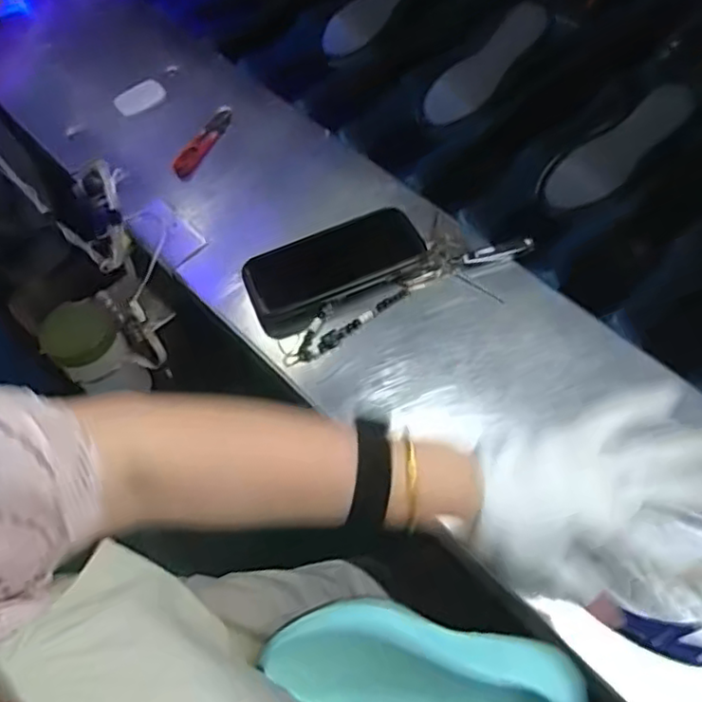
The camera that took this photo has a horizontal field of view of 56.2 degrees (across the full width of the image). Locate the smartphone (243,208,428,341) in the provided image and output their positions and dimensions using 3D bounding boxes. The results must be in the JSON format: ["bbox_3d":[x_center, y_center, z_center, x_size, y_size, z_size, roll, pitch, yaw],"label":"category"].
[{"bbox_3d":[-0.015,-0.077,0.621,0.165,0.013,0.093,-23,61,-6],"label":"smartphone"}]

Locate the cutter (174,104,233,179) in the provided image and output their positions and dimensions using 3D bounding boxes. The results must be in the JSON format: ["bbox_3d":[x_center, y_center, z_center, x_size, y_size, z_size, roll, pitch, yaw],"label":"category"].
[{"bbox_3d":[-0.161,-0.232,0.730,0.025,0.008,0.111,23,63,12],"label":"cutter"}]

